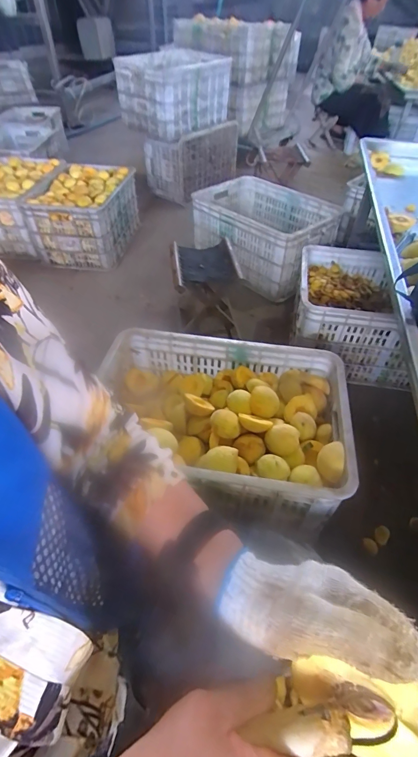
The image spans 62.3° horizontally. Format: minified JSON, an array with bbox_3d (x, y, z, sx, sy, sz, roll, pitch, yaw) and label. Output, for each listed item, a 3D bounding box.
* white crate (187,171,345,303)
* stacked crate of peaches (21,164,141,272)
[{"bbox_3d":[0.217,-0.613,1.434,0.525,0.224,0.355,35,57,27],"label":"white crate"},{"bbox_3d":[-0.523,-0.718,1.559,0.306,0.289,0.460,7,48,6],"label":"stacked crate of peaches"}]

